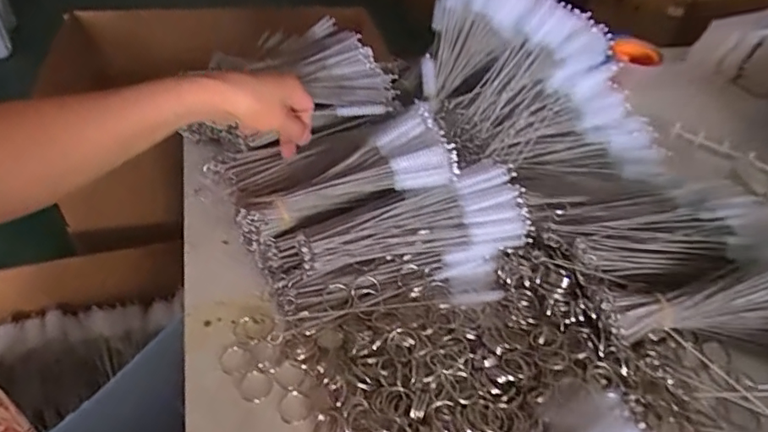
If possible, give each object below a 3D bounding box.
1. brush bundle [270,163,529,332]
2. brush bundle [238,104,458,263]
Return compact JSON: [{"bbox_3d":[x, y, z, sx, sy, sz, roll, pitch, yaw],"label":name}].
[{"bbox_3d":[0.017,0.023,0.461,0.233,0.054,0.108,-10,46,-10],"label":"brush bundle"},{"bbox_3d":[-0.038,-0.035,0.493,0.205,0.037,0.084,-23,46,0],"label":"brush bundle"}]

